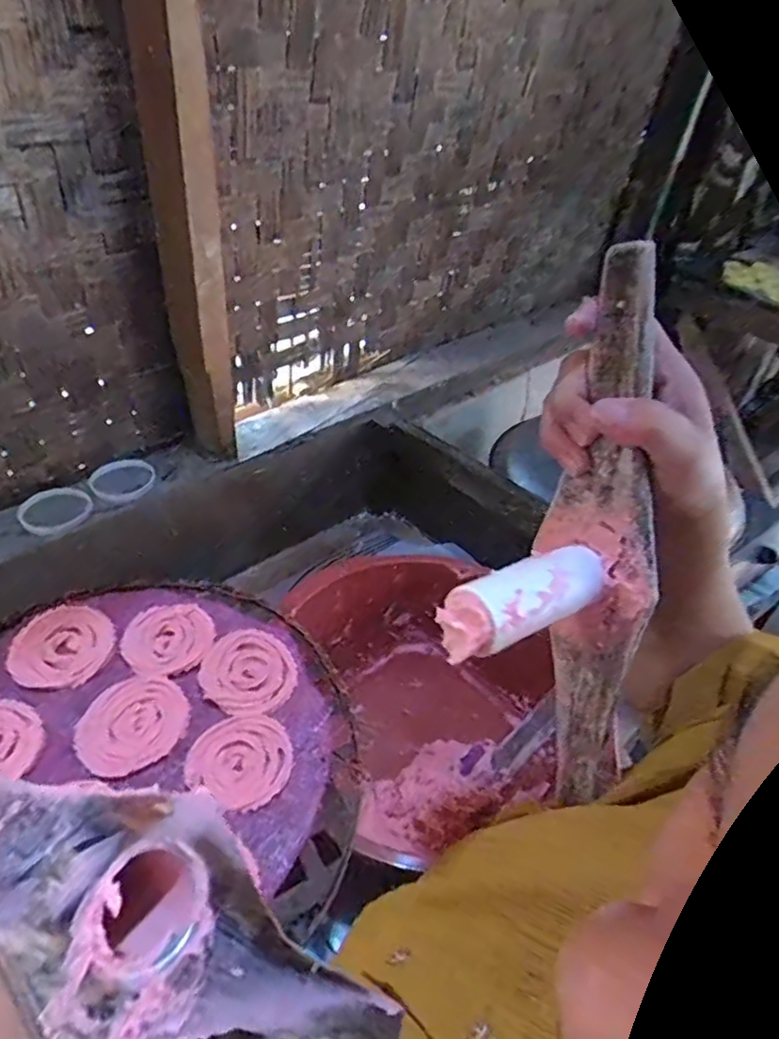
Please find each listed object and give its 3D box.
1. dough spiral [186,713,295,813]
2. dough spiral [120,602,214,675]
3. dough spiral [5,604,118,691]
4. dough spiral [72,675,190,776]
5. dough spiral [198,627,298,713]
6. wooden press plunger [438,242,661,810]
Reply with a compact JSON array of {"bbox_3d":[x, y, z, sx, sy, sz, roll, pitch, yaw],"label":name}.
[{"bbox_3d":[-0.115,0.188,0.484,0.077,0.007,0.071,4,41,-4],"label":"dough spiral"},{"bbox_3d":[-0.202,0.107,0.561,0.076,0.004,0.081,4,41,-4],"label":"dough spiral"},{"bbox_3d":[-0.292,0.111,0.546,0.090,0.004,0.085,4,41,-4],"label":"dough spiral"},{"bbox_3d":[-0.208,0.164,0.496,0.079,0.004,0.084,4,41,-4],"label":"dough spiral"},{"bbox_3d":[-0.123,0.133,0.539,0.086,0.006,0.076,25,44,20],"label":"dough spiral"},{"bbox_3d":[0.071,0.027,0.292,0.114,0.279,0.051,-15,25,-24],"label":"wooden press plunger"}]

